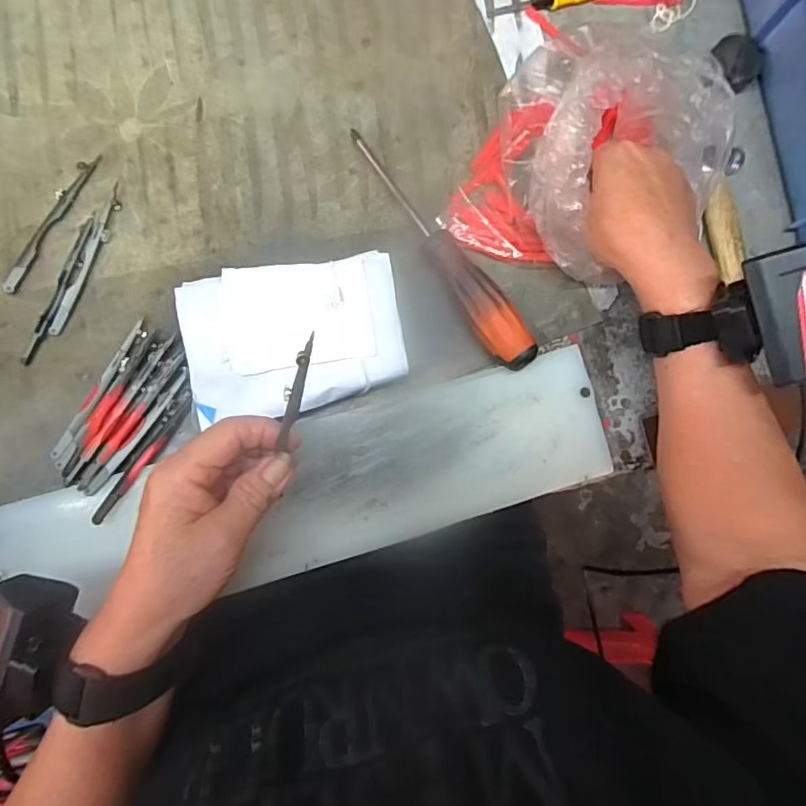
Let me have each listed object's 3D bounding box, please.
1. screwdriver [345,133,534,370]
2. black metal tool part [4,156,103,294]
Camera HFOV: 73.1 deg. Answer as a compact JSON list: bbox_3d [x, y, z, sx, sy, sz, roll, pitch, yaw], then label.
[{"bbox_3d":[0.028,-0.110,0.374,0.033,0.036,0.197,-30,89,-7],"label":"screwdriver"},{"bbox_3d":[-0.235,-0.121,0.362,0.011,0.005,0.106,30,83,-3],"label":"black metal tool part"}]

